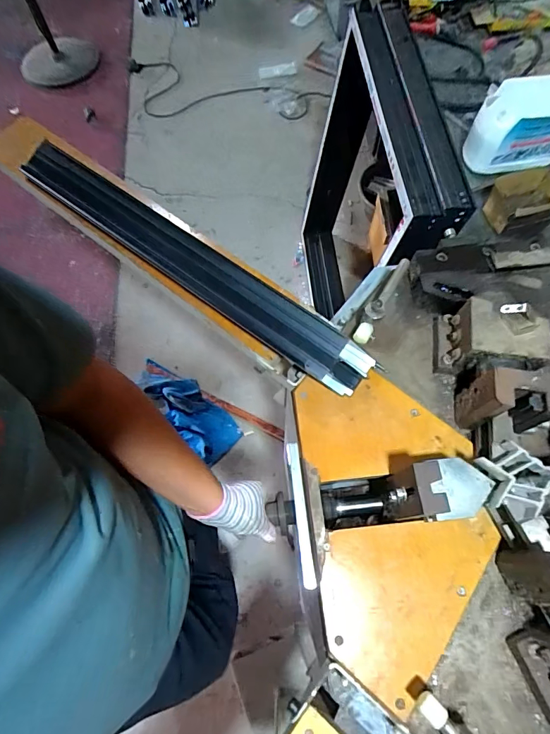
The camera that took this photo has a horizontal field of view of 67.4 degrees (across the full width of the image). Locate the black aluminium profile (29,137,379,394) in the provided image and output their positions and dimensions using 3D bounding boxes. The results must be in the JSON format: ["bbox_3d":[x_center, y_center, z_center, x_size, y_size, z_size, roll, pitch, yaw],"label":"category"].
[{"bbox_3d":[-0.144,-0.172,0.672,0.673,0.065,0.086,36,73,15],"label":"black aluminium profile"}]

